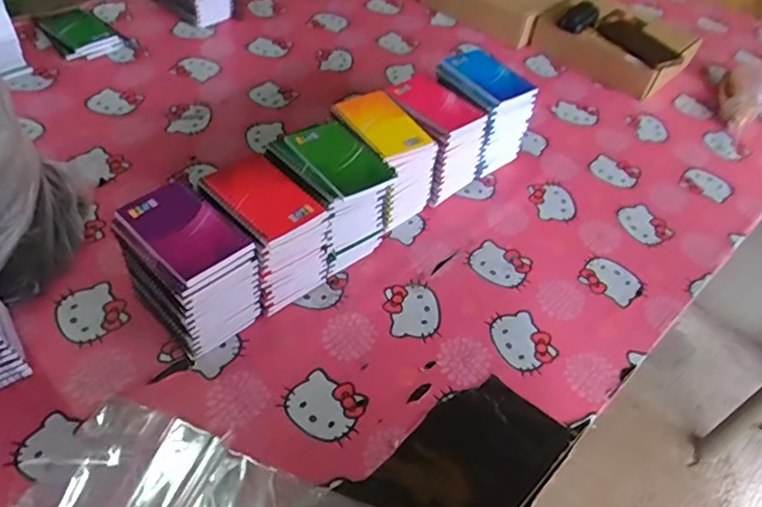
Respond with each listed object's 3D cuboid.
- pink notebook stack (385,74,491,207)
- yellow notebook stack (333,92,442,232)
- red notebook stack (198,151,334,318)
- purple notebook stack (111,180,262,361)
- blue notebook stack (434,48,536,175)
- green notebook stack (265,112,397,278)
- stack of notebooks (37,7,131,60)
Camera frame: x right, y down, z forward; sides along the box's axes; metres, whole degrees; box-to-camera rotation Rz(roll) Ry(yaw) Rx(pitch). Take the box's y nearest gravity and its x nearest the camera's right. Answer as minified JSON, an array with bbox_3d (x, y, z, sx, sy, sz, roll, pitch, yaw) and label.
[{"bbox_3d":[0.073,-0.171,0.860,0.100,0.131,0.134,-30,57,-31],"label":"pink notebook stack"},{"bbox_3d":[0.005,-0.128,0.802,0.102,0.138,0.123,-32,58,-32],"label":"yellow notebook stack"},{"bbox_3d":[-0.141,-0.025,0.689,0.097,0.136,0.132,-32,58,-32],"label":"red notebook stack"},{"bbox_3d":[-0.209,0.017,0.634,0.128,0.144,0.091,36,52,25],"label":"purple notebook stack"},{"bbox_3d":[0.155,-0.220,0.906,0.112,0.147,0.136,-30,57,-31],"label":"blue notebook stack"},{"bbox_3d":[-0.065,-0.074,0.742,0.110,0.141,0.132,-28,56,-30],"label":"green notebook stack"},{"bbox_3d":[-0.559,-0.411,1.066,0.106,0.028,0.163,-32,58,-32],"label":"stack of notebooks"}]

